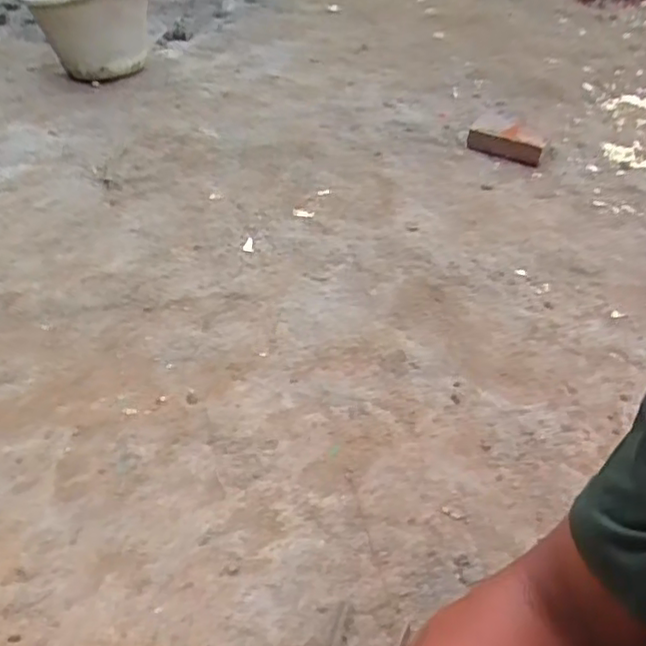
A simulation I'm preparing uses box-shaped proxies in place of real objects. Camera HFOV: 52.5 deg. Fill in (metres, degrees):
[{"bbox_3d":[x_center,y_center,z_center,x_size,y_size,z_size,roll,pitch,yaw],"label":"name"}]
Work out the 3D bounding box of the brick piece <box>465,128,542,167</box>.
[{"bbox_3d":[0.360,-0.350,1.306,0.147,0.032,0.035,19,45,20],"label":"brick piece"}]

